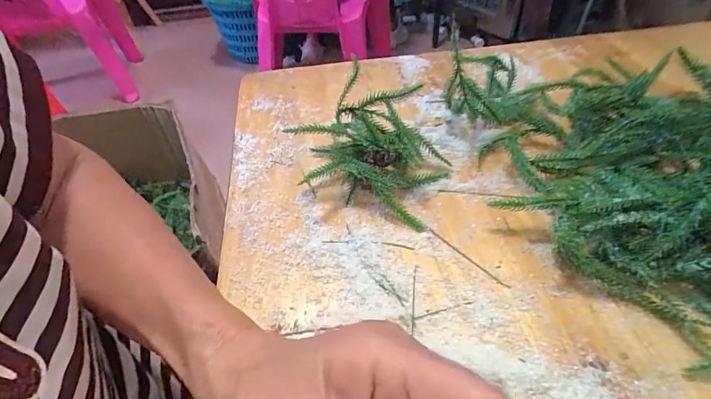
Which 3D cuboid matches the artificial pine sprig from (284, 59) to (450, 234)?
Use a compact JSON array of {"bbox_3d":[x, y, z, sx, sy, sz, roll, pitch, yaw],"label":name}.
[{"bbox_3d":[0.027,-0.063,0.375,0.128,0.062,0.140,19,51,21],"label":"artificial pine sprig"}]

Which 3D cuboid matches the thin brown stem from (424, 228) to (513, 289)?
[{"bbox_3d":[0.086,0.043,0.312,0.004,0.004,0.077,-35,54,-26],"label":"thin brown stem"}]

